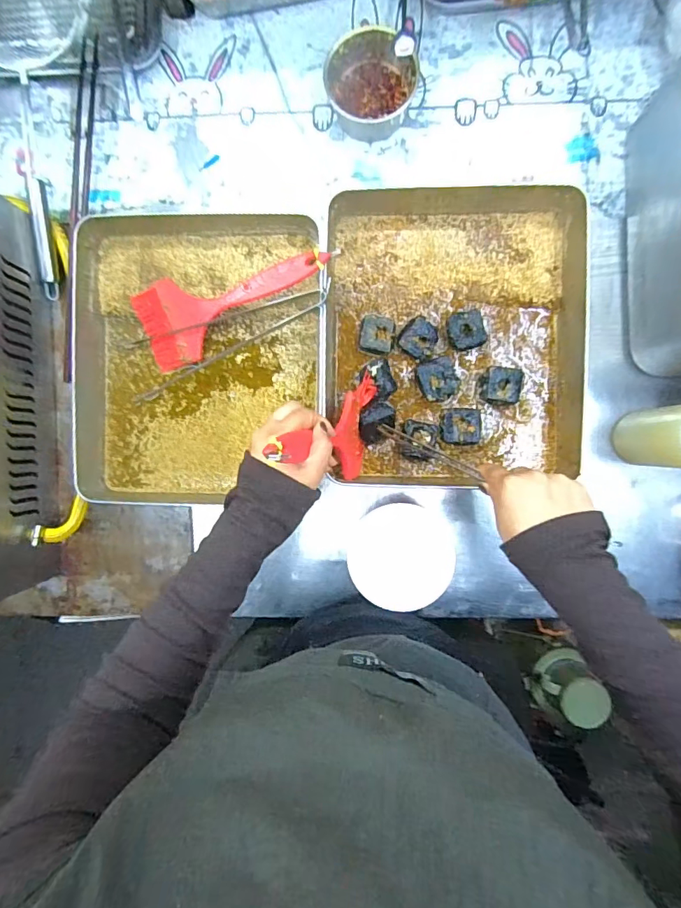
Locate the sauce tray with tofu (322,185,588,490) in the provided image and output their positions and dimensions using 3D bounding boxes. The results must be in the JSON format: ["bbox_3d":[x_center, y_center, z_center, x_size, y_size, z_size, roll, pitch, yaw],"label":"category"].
[{"bbox_3d":[0.127,-0.139,0.551,0.285,0.057,0.348,0,91,3],"label":"sauce tray with tofu"}]

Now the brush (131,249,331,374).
[{"bbox_3d":[-0.128,-0.179,0.553,0.245,0.023,0.101,-14,90,17],"label":"brush"}]

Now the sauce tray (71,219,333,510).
[{"bbox_3d":[-0.165,-0.114,0.569,0.293,0.050,0.349,-1,91,3],"label":"sauce tray"}]

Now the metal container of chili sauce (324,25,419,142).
[{"bbox_3d":[0.036,-0.434,0.553,0.092,0.043,0.097,0,91,3],"label":"metal container of chili sauce"}]

